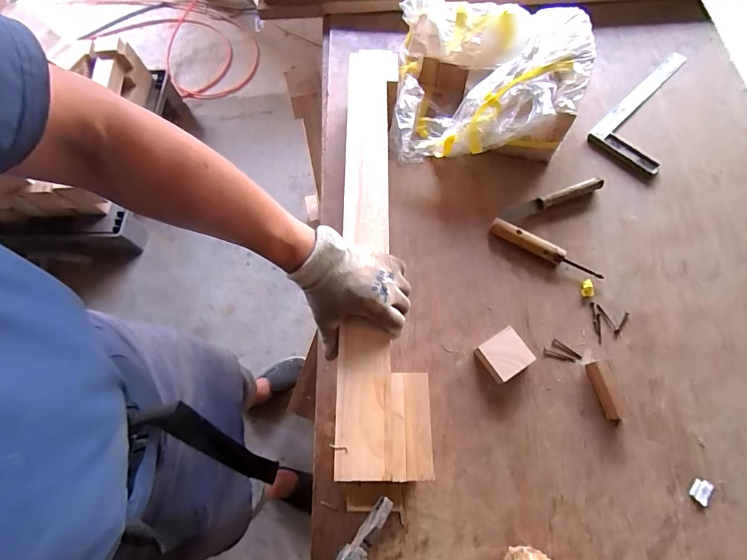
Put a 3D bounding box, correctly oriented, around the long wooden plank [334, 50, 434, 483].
[{"bbox_3d":[0.007,-0.084,0.544,0.109,0.025,0.656,-1,68,2],"label":"long wooden plank"}]

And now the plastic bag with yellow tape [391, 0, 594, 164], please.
[{"bbox_3d":[0.193,-0.368,0.687,0.323,0.124,0.305,6,71,5],"label":"plastic bag with yellow tape"}]

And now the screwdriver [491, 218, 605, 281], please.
[{"bbox_3d":[0.277,-0.049,0.622,0.184,0.022,0.025,29,74,12],"label":"screwdriver"}]

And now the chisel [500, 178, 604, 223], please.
[{"bbox_3d":[0.305,-0.138,0.655,0.184,0.019,0.024,-20,71,-5],"label":"chisel"}]

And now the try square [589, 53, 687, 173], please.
[{"bbox_3d":[0.539,-0.319,0.719,0.128,0.012,0.285,42,77,15],"label":"try square"}]

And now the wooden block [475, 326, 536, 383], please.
[{"bbox_3d":[0.189,0.111,0.561,0.064,0.033,0.058,-32,72,-9],"label":"wooden block"}]

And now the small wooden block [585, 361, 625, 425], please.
[{"bbox_3d":[0.327,0.157,0.537,0.023,0.032,0.083,-10,70,-1],"label":"small wooden block"}]

